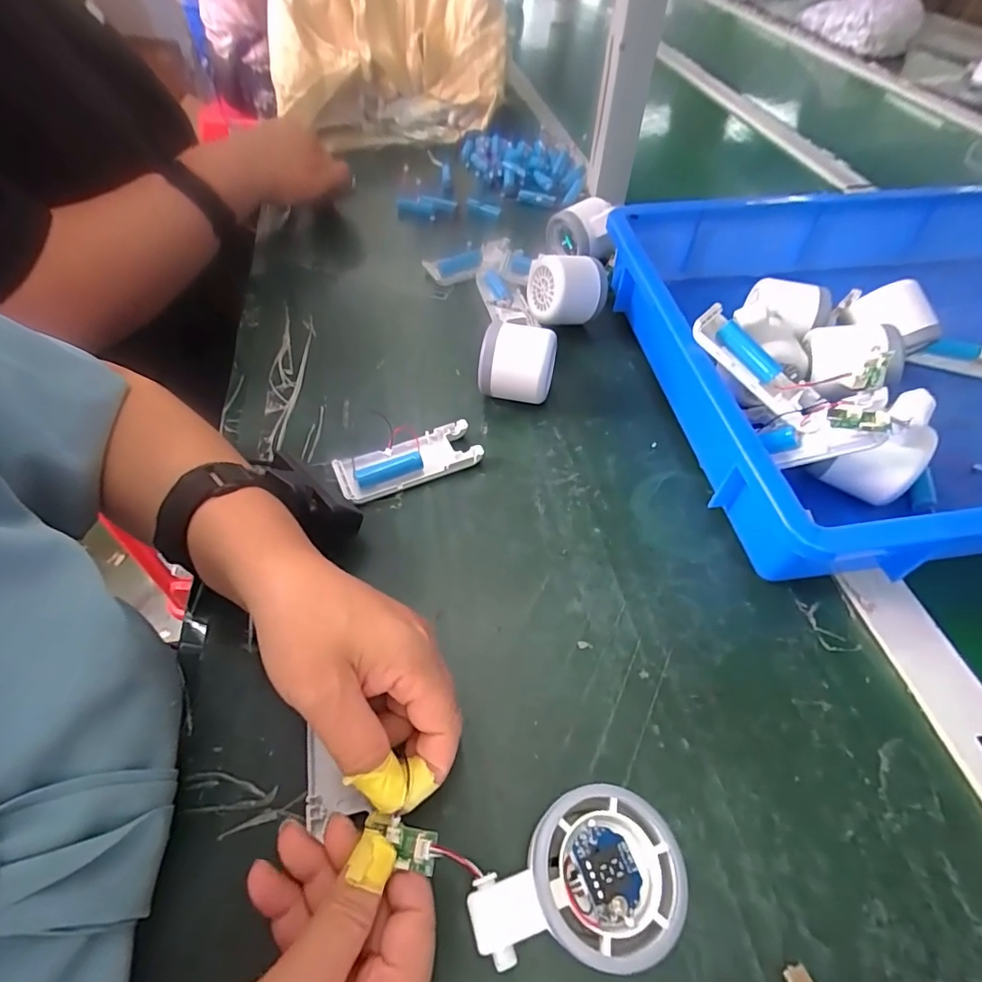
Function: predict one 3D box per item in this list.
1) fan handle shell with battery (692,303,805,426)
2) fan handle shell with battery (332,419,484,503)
[{"bbox_3d":[0.177,-0.085,0.343,0.030,0.013,0.094,-40,85,-25],"label":"fan handle shell with battery"},{"bbox_3d":[-0.061,-0.022,0.375,0.103,0.019,0.038,-19,55,-13],"label":"fan handle shell with battery"}]

